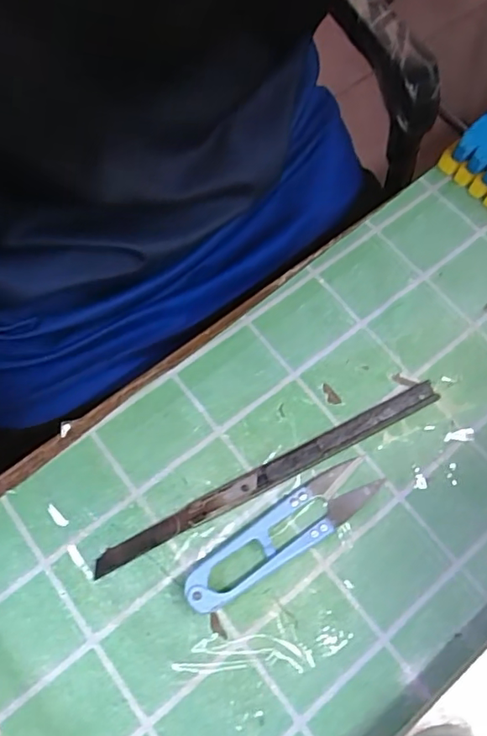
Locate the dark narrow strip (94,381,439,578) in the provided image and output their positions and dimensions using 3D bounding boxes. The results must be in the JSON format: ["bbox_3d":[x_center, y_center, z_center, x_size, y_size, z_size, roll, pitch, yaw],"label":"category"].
[{"bbox_3d":[0.015,0.047,0.261,0.179,0.008,0.011,-26,71,-12],"label":"dark narrow strip"}]

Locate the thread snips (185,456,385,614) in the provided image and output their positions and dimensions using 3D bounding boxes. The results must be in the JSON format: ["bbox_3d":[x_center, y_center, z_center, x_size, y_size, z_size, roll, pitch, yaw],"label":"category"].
[{"bbox_3d":[0.018,0.073,0.249,0.099,0.011,0.022,-33,73,-15],"label":"thread snips"}]

